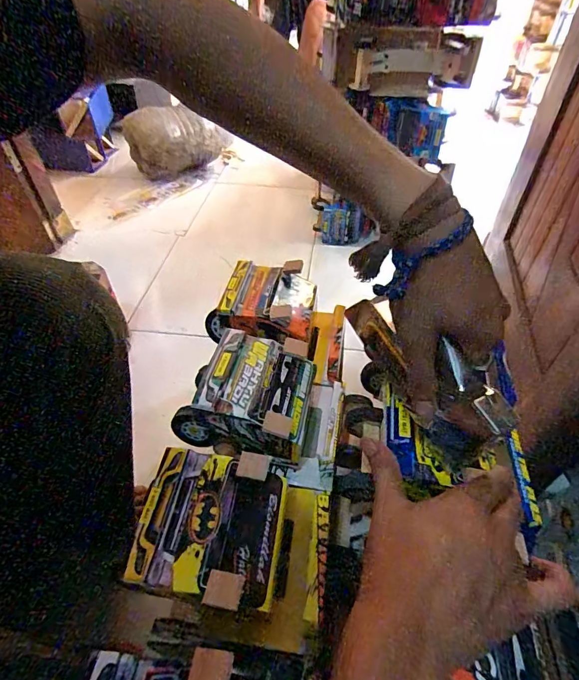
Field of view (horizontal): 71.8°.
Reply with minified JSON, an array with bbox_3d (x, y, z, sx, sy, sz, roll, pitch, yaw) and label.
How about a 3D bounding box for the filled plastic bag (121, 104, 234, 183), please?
[{"bbox_3d":[-0.389,-0.688,1.418,0.346,0.231,0.158,-9,47,-7],"label":"filled plastic bag"}]

